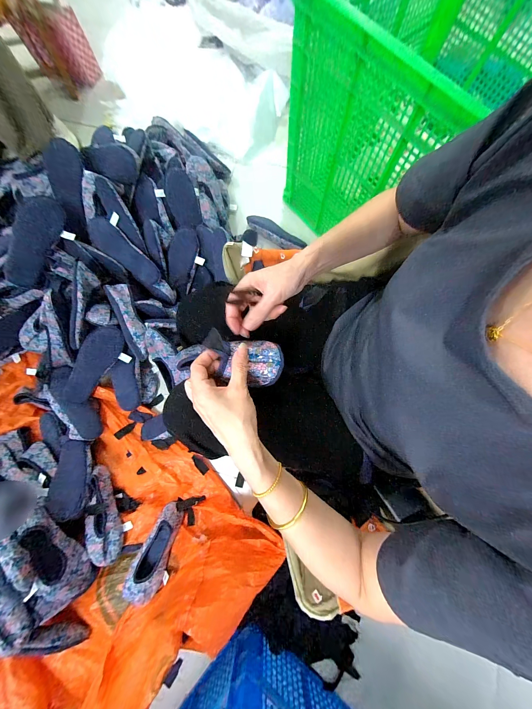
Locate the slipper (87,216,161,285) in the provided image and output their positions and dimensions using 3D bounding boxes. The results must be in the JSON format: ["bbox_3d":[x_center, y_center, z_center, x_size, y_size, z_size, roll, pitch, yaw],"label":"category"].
[{"bbox_3d":[-0.457,-0.336,0.779,0.286,0.050,0.089,40,99,-6],"label":"slipper"}]

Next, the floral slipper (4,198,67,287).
[{"bbox_3d":[-0.686,-0.331,0.712,0.055,0.092,0.264,18,88,47],"label":"floral slipper"}]

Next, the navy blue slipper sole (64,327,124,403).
[{"bbox_3d":[-0.532,0.027,0.745,0.089,0.039,0.261,34,100,-22],"label":"navy blue slipper sole"}]

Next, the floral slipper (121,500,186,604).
[{"bbox_3d":[-0.310,0.552,0.677,0.091,0.065,0.240,20,80,5],"label":"floral slipper"}]

